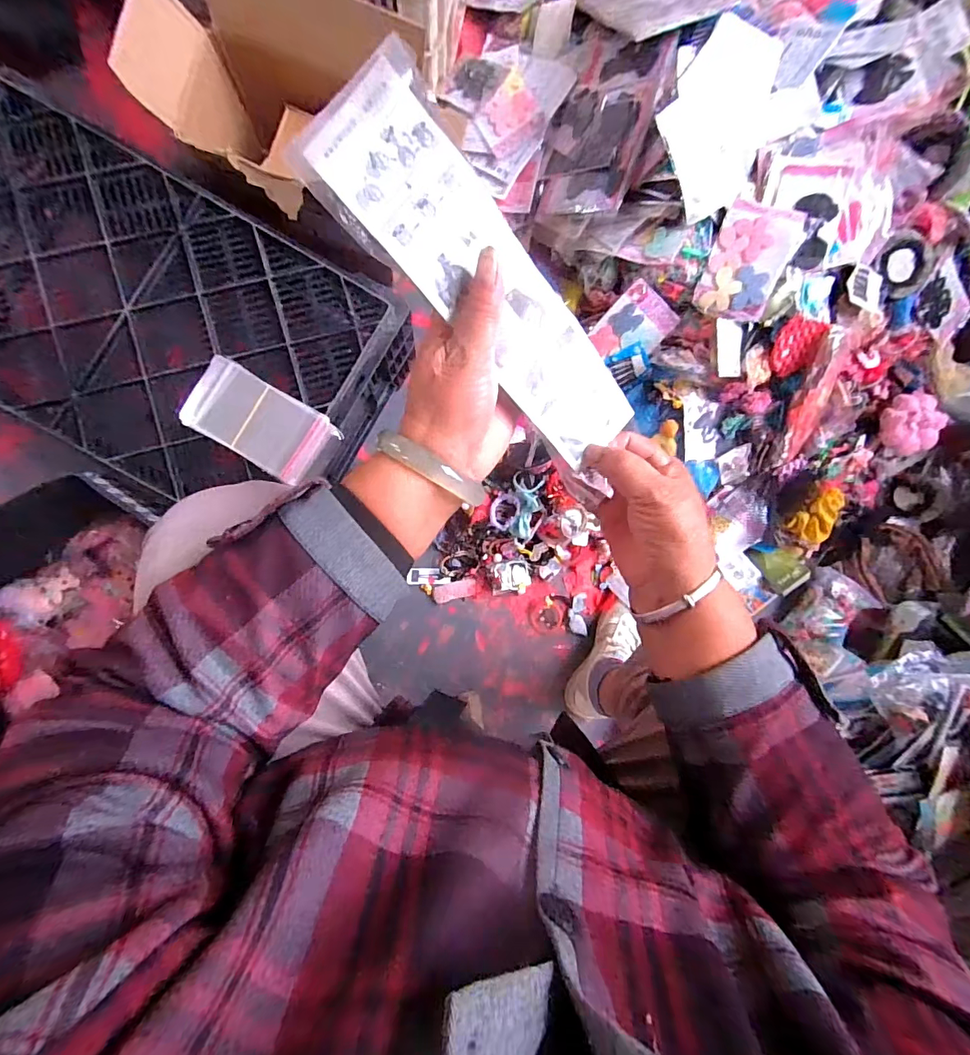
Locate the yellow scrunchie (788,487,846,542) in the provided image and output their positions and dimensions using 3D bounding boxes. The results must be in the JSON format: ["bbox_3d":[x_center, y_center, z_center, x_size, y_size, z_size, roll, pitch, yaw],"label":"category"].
[{"bbox_3d":[0.534,-0.025,0.732,0.053,0.035,0.098,34,86,-3],"label":"yellow scrunchie"}]

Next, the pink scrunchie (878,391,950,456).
[{"bbox_3d":[0.710,-0.173,0.760,0.079,0.037,0.102,-24,90,-5],"label":"pink scrunchie"}]

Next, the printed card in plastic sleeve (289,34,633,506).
[{"bbox_3d":[0.010,-0.125,0.267,0.070,0.011,0.248,-40,112,8],"label":"printed card in plastic sleeve"}]

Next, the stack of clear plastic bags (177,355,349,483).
[{"bbox_3d":[-0.282,-0.132,0.573,0.170,0.019,0.094,31,86,-3],"label":"stack of clear plastic bags"}]

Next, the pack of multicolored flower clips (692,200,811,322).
[{"bbox_3d":[0.372,-0.376,0.649,0.098,0.012,0.141,22,109,12],"label":"pack of multicolored flower clips"}]

